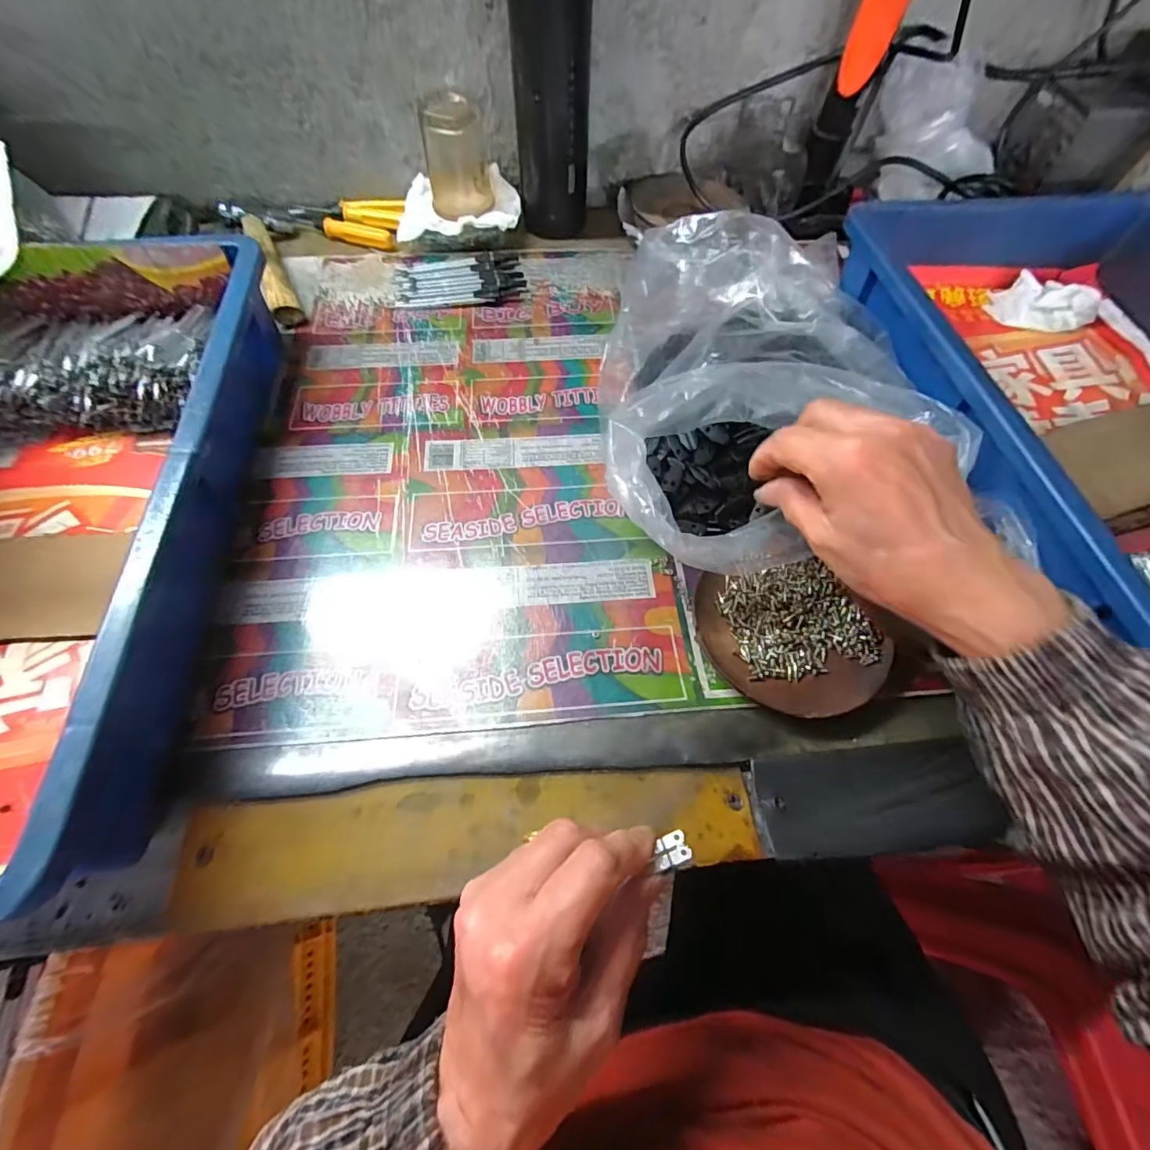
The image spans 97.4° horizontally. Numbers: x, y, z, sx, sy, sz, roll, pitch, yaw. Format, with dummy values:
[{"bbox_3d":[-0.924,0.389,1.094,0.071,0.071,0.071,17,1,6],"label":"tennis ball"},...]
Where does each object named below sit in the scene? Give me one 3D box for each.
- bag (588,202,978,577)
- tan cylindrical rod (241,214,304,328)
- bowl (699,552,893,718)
[{"bbox_3d":[0.129,-0.151,0.365,0.224,0.078,0.312,-2,62,-3],"label":"bag"},{"bbox_3d":[-0.273,-0.275,0.456,0.022,0.028,0.134,-23,65,-13],"label":"tan cylindrical rod"},{"bbox_3d":[0.128,0.035,0.308,0.094,0.017,0.107,-37,69,-19],"label":"bowl"}]

